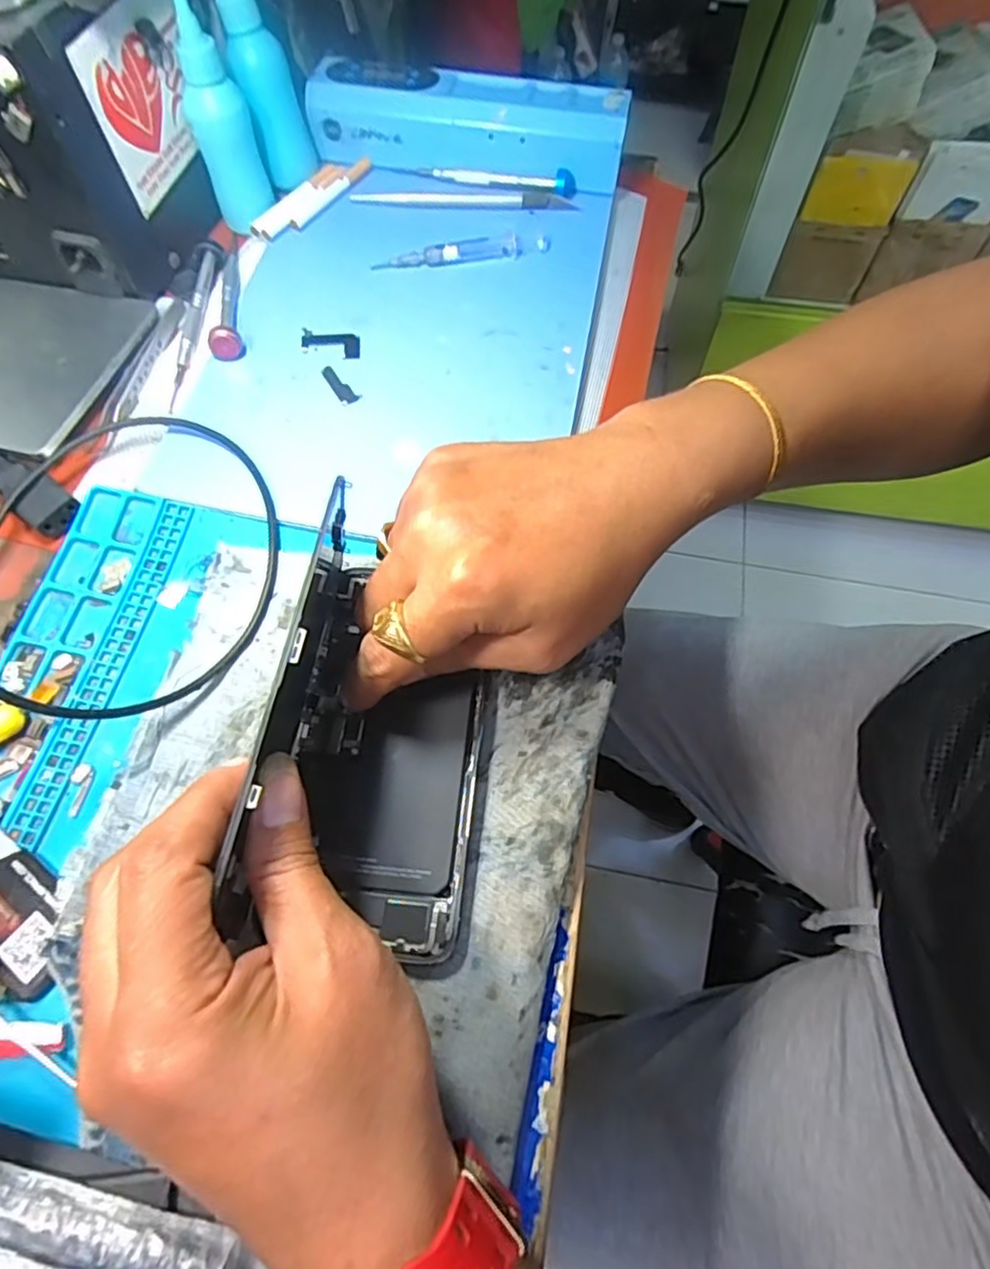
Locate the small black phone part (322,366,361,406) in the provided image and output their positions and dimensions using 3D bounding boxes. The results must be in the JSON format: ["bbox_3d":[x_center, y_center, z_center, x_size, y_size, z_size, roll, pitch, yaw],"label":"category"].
[{"bbox_3d":[-0.086,-0.138,0.368,0.010,0.004,0.030,-31,69,-16],"label":"small black phone part"}]

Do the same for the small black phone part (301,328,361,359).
[{"bbox_3d":[-0.094,-0.167,0.382,0.034,0.004,0.022,2,64,-1],"label":"small black phone part"}]

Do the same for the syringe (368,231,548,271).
[{"bbox_3d":[-0.020,-0.237,0.413,0.109,0.010,0.014,-13,63,-7],"label":"syringe"}]

